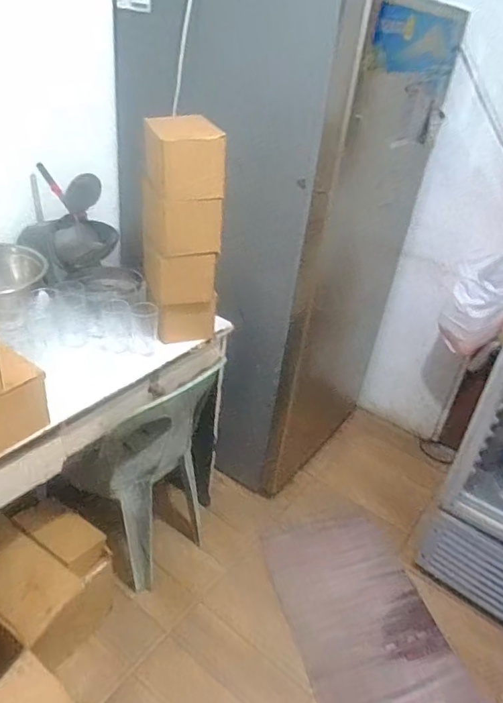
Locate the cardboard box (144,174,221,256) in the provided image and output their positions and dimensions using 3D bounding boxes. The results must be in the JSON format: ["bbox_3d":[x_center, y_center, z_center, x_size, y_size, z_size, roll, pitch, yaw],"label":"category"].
[{"bbox_3d":[-0.166,-0.314,1.184,0.159,0.132,0.163,-5,35,-18],"label":"cardboard box"}]

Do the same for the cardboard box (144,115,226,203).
[{"bbox_3d":[-0.148,-0.414,1.086,0.151,0.141,0.156,-11,38,-26],"label":"cardboard box"}]

